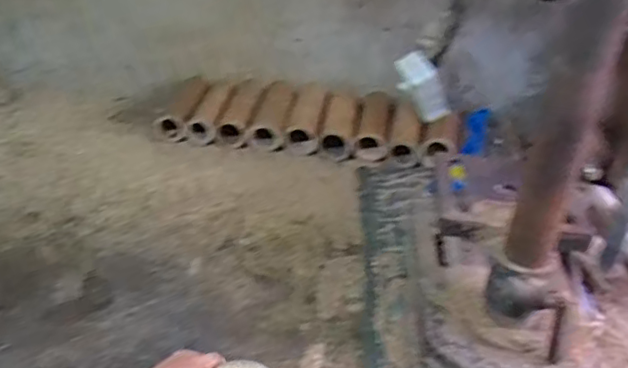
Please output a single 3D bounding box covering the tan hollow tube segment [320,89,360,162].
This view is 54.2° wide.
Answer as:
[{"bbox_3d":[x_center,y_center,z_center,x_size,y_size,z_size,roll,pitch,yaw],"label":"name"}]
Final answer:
[{"bbox_3d":[0.049,-0.113,1.079,0.055,0.052,0.188,7,35,6],"label":"tan hollow tube segment"}]

